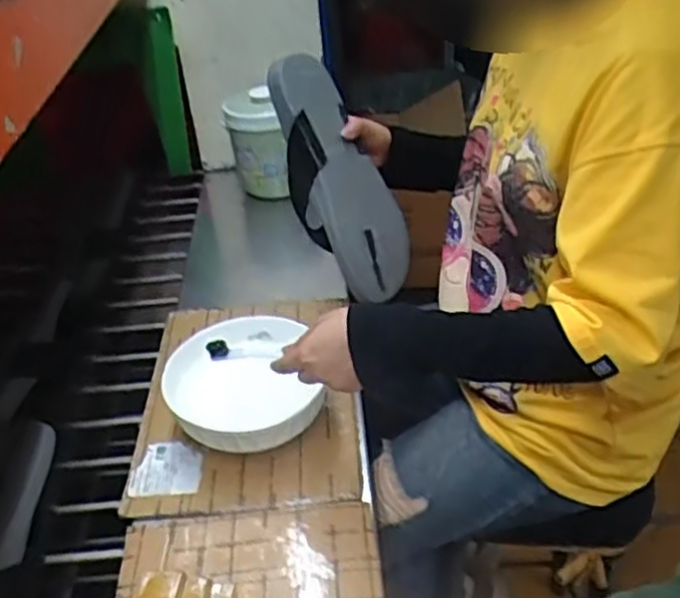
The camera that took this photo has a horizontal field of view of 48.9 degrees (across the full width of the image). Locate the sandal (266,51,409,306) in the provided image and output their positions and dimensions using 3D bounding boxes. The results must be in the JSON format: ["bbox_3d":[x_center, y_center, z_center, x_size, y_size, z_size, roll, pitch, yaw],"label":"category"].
[{"bbox_3d":[-0.005,-0.144,0.894,0.089,0.286,0.123,-25,3,-26],"label":"sandal"}]

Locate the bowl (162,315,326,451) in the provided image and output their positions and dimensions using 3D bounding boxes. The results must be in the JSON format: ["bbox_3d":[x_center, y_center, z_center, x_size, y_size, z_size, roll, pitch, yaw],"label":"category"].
[{"bbox_3d":[-0.096,0.098,0.809,0.167,0.084,0.176,-22,38,-22],"label":"bowl"}]

